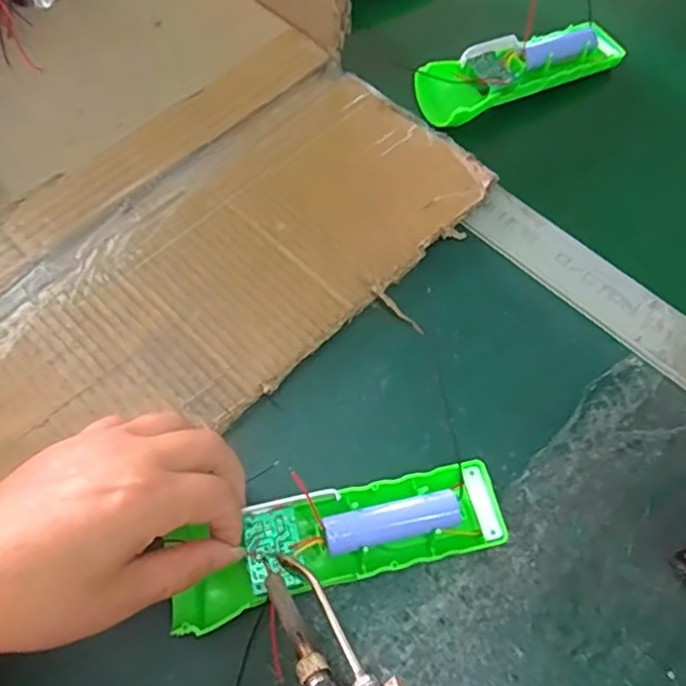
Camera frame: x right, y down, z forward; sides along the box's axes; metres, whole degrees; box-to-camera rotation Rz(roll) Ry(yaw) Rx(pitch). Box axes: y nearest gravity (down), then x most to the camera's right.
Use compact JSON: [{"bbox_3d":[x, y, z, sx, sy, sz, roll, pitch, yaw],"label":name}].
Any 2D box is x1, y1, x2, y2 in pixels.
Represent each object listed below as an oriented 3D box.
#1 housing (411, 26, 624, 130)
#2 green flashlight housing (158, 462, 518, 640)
[{"bbox_3d":[0.131,-0.199,0.446,0.162,0.019,0.049,-20,66,-12],"label":"housing"},{"bbox_3d":[-0.001,0.093,0.295,0.159,0.026,0.044,-14,65,-10],"label":"green flashlight housing"}]

